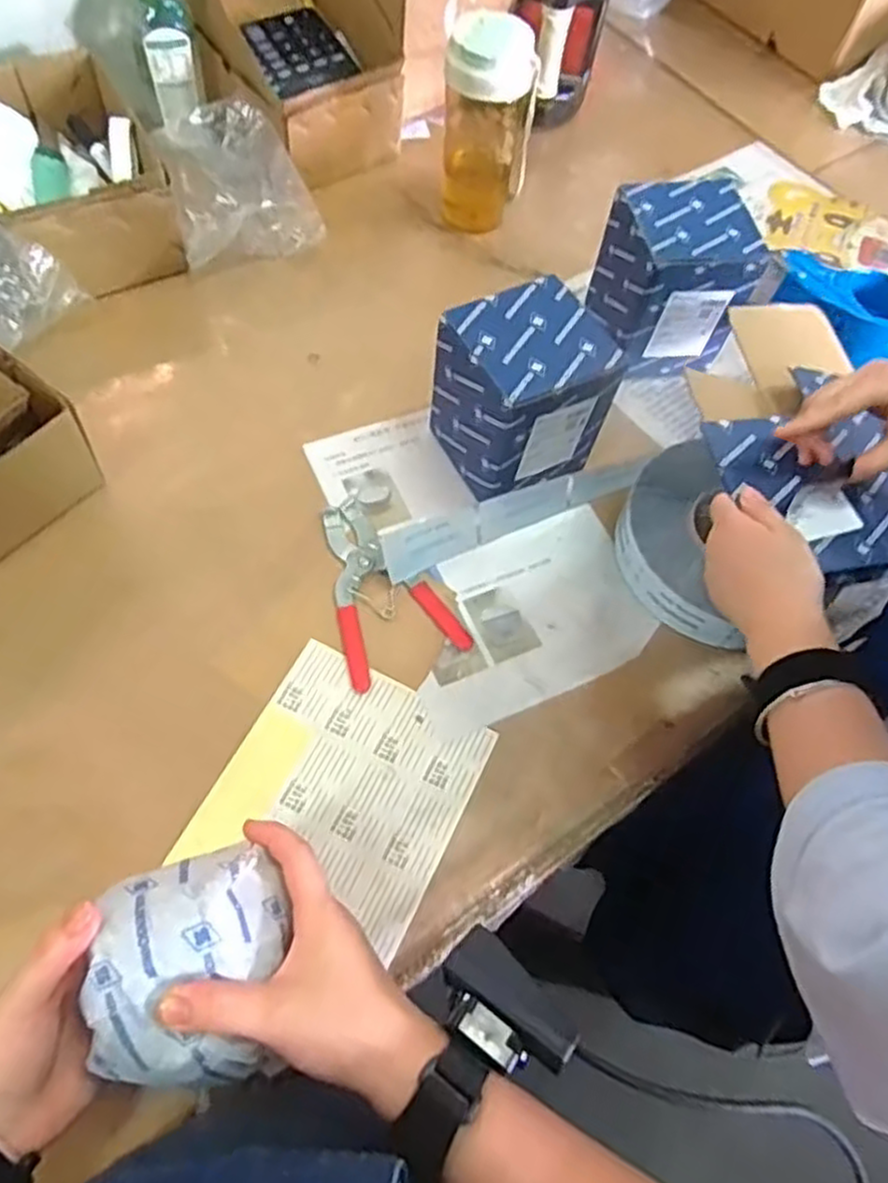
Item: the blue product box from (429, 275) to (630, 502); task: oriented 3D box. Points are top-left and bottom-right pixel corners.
[{"bbox_3d":[0.063,-0.158,0.615,0.113,0.132,0.108,-21,66,-14],"label":"blue product box"}]

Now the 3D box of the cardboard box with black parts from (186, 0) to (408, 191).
[{"bbox_3d":[-0.161,-0.569,0.790,0.176,0.189,0.207,-34,71,-20],"label":"cardboard box with black parts"}]

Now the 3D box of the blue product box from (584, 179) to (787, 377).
[{"bbox_3d":[0.206,-0.279,0.690,0.109,0.137,0.115,-6,63,-7],"label":"blue product box"}]

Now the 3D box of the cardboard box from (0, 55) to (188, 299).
[{"bbox_3d":[-0.358,-0.391,0.709,0.160,0.100,0.210,-32,69,-18],"label":"cardboard box"}]

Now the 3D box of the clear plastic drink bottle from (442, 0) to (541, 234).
[{"bbox_3d":[0.041,-0.461,0.747,0.083,0.182,0.079,-1,62,-4],"label":"clear plastic drink bottle"}]

